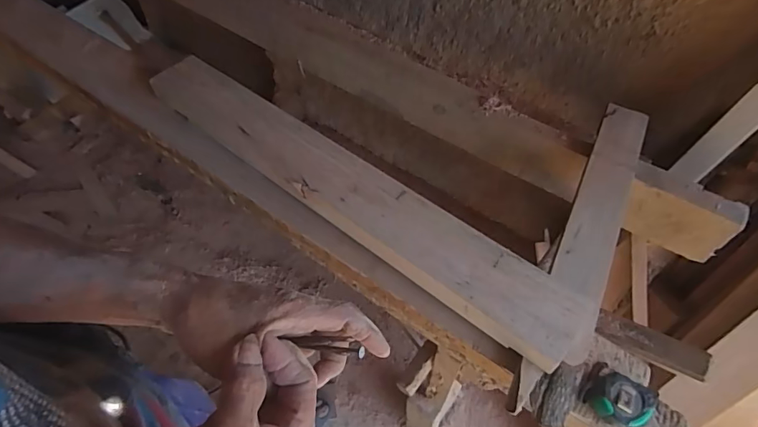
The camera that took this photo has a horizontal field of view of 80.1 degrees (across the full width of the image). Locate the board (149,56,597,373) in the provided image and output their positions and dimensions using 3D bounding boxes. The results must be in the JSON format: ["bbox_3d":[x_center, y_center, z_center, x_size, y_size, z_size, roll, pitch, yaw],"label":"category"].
[{"bbox_3d":[-0.089,-0.060,0.779,0.913,0.054,0.120,33,59,20],"label":"board"}]

